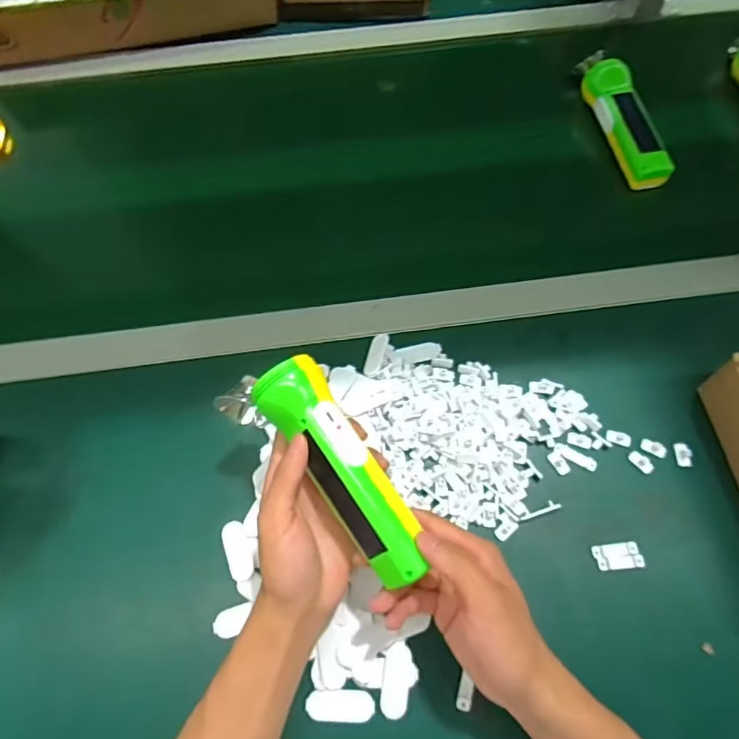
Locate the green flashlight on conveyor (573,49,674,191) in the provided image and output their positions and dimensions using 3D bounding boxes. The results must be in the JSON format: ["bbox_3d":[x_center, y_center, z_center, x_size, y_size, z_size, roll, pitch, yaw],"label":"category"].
[{"bbox_3d":[0.293,-0.297,0.604,0.042,0.031,0.194,-11,65,-4],"label":"green flashlight on conveyor"}]

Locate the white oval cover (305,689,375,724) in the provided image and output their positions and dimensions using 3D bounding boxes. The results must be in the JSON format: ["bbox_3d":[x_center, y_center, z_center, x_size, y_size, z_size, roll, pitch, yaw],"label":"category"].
[{"bbox_3d":[-0.022,0.252,0.389,0.050,0.004,0.022,0,65,1],"label":"white oval cover"}]

